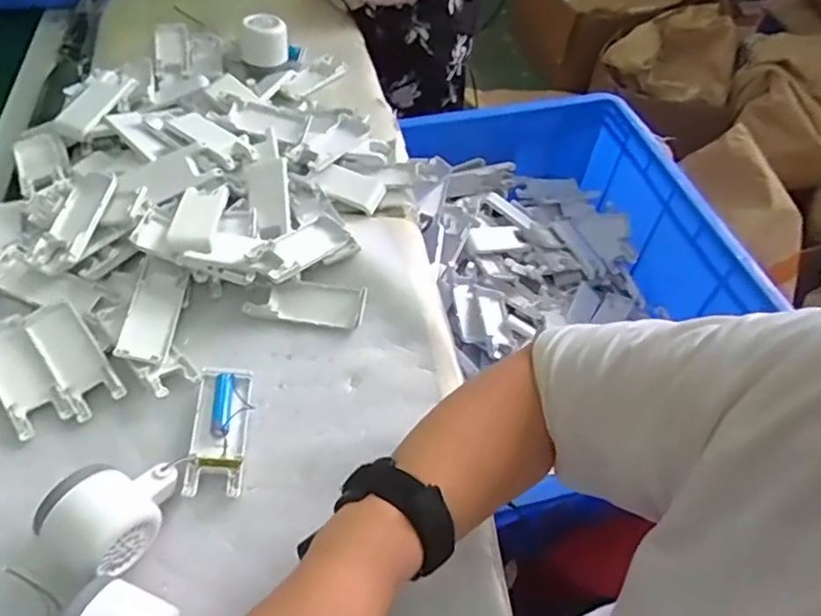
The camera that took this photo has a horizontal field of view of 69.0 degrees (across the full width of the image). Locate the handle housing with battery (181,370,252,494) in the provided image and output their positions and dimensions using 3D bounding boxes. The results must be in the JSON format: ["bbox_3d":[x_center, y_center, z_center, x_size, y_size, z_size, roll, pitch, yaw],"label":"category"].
[{"bbox_3d":[-0.148,0.092,0.463,0.044,0.021,0.103,1,51,-3],"label":"handle housing with battery"}]

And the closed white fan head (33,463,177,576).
[{"bbox_3d":[-0.198,0.135,0.403,0.062,0.045,0.081,26,54,17],"label":"closed white fan head"}]

